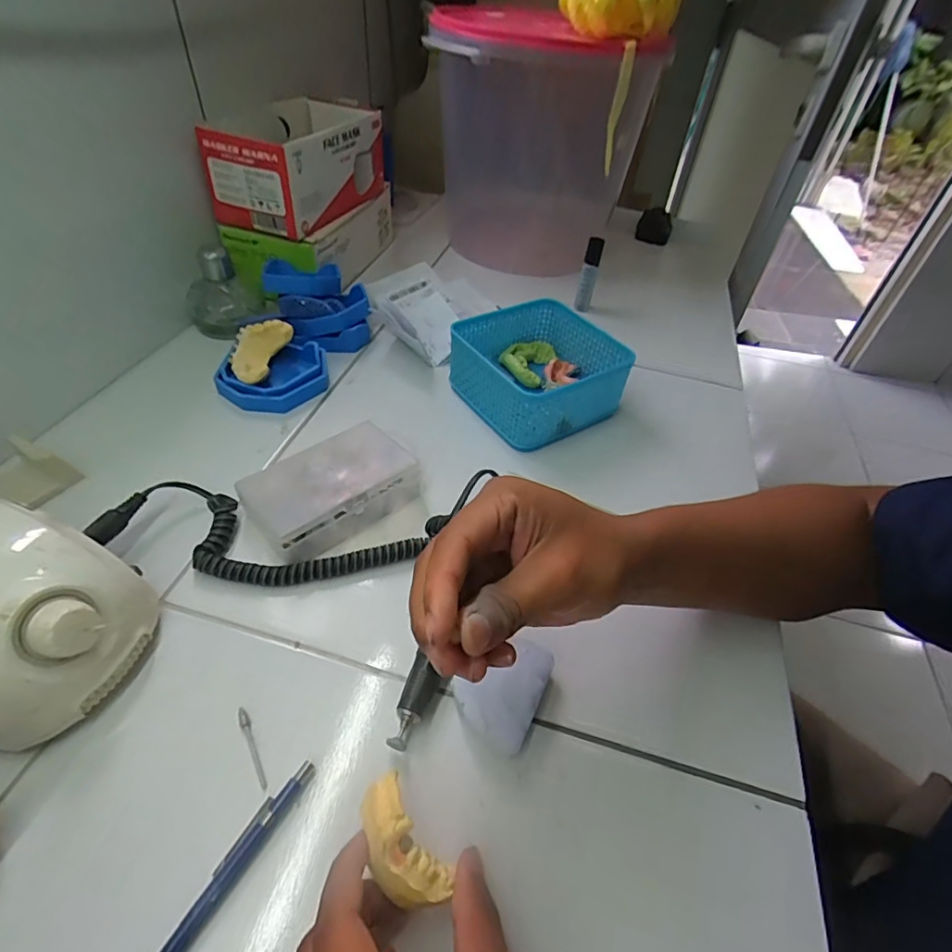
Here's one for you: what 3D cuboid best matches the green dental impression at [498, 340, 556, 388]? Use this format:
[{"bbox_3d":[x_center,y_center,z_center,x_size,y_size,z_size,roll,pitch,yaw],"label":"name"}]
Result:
[{"bbox_3d":[0.052,-0.120,0.531,0.047,0.019,0.067,20,47,14],"label":"green dental impression"}]

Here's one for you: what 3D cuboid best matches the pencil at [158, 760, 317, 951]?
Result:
[{"bbox_3d":[-0.123,0.192,0.233,0.011,0.010,0.135,26,48,19],"label":"pencil"}]

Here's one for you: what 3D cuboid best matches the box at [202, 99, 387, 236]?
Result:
[{"bbox_3d":[-0.192,-0.360,0.596,0.109,0.083,0.225,16,46,10],"label":"box"}]

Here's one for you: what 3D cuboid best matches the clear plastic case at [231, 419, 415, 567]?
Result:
[{"bbox_3d":[-0.104,0.008,0.389,0.119,0.038,0.071,-27,54,-29],"label":"clear plastic case"}]

